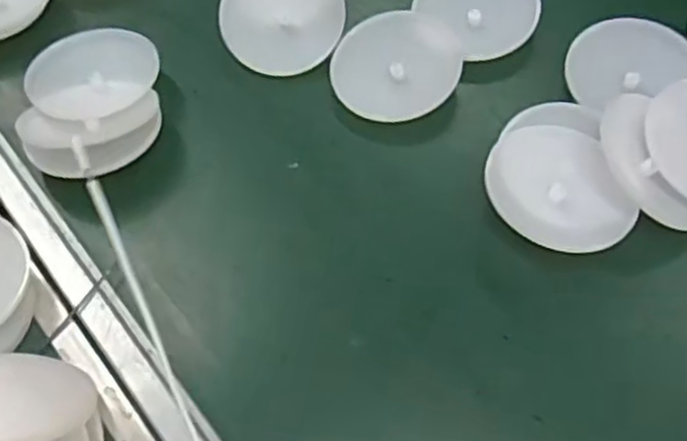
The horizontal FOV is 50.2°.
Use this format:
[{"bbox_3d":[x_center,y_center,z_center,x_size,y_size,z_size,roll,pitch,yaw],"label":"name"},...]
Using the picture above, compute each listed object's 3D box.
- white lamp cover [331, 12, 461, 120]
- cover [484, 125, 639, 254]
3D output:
[{"bbox_3d":[0.041,-0.133,0.640,0.104,0.019,0.101,4,76,2],"label":"white lamp cover"},{"bbox_3d":[0.155,-0.025,0.539,0.095,0.014,0.109,-16,59,-8],"label":"cover"}]

